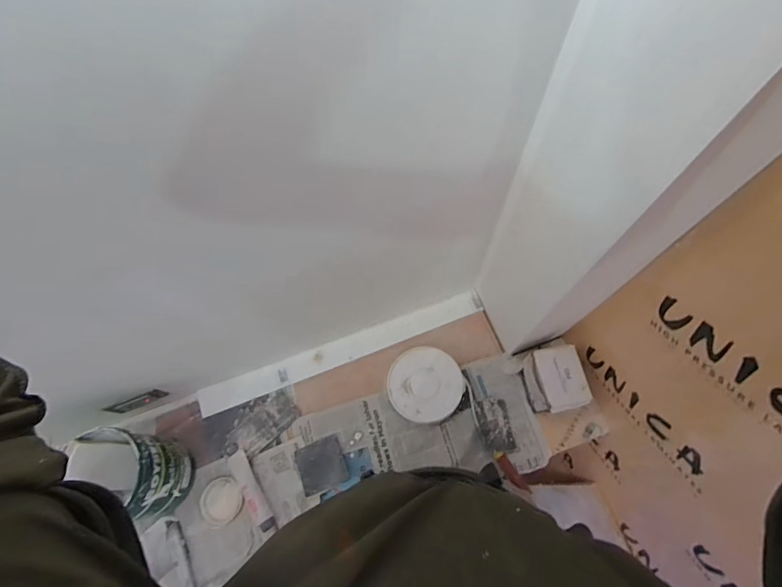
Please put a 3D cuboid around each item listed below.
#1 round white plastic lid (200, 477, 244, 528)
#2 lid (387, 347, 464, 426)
[{"bbox_3d":[-0.363,0.446,0.909,0.096,0.013,0.093,-2,68,2],"label":"round white plastic lid"},{"bbox_3d":[0.078,0.206,0.964,0.165,0.020,0.164,-1,69,2],"label":"lid"}]

